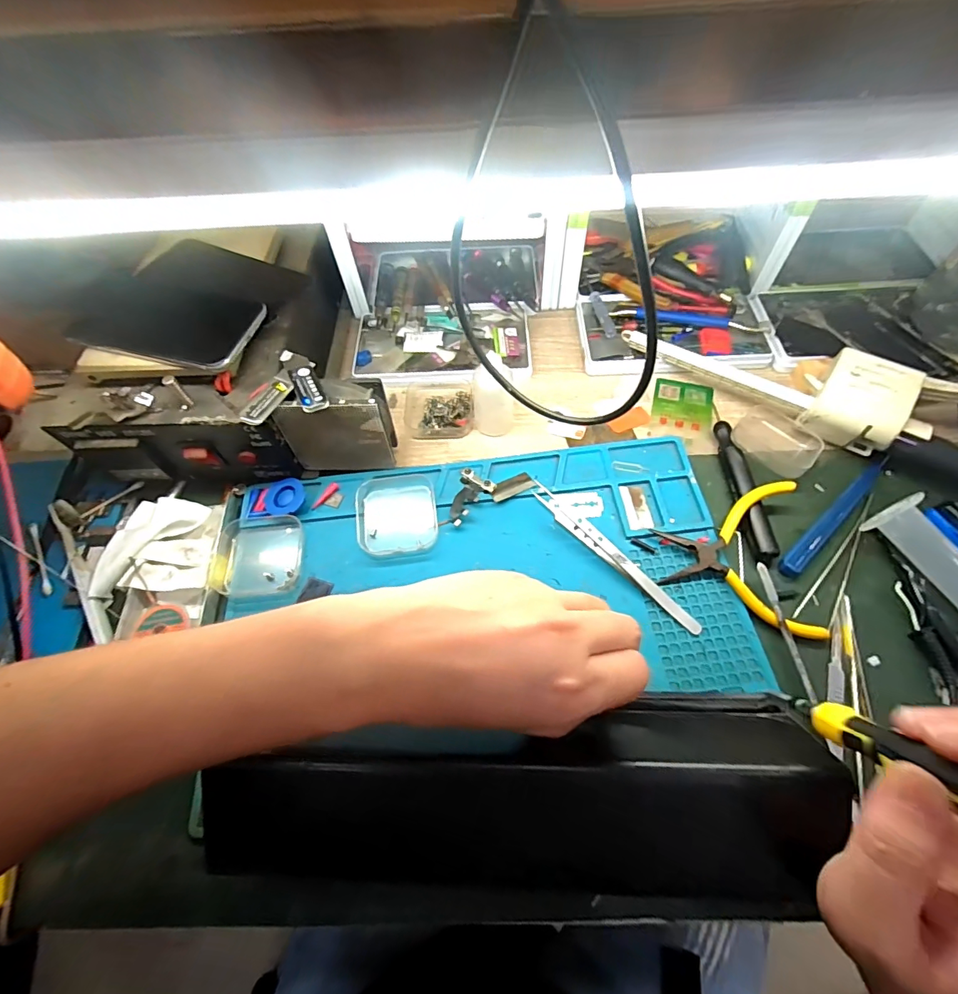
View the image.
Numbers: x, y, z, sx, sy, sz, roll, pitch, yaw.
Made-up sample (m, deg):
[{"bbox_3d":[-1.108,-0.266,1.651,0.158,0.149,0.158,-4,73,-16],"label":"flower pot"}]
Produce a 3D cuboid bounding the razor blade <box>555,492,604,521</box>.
[{"bbox_3d":[0.082,0.007,0.371,0.040,0.004,0.023,-3,62,1],"label":"razor blade"}]

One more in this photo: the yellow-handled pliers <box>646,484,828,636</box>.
[{"bbox_3d":[0.188,0.045,0.334,0.104,0.021,0.111,-1,62,2],"label":"yellow-handled pliers"}]

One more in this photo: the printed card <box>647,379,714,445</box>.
[{"bbox_3d":[0.190,-0.081,0.424,0.052,0.006,0.072,15,64,10],"label":"printed card"}]

